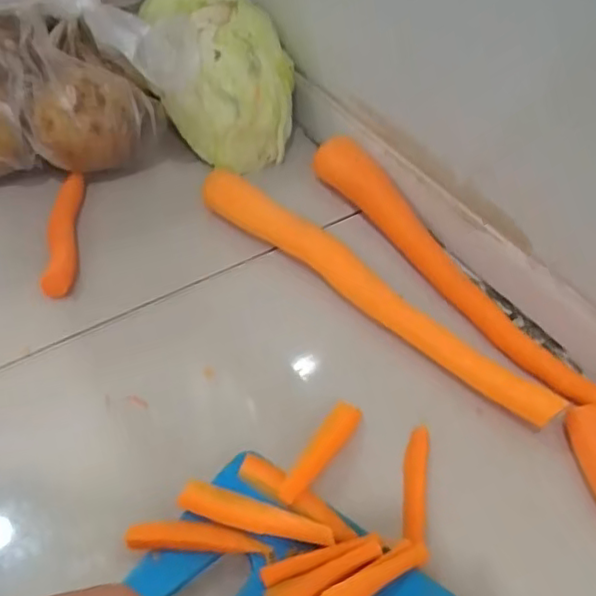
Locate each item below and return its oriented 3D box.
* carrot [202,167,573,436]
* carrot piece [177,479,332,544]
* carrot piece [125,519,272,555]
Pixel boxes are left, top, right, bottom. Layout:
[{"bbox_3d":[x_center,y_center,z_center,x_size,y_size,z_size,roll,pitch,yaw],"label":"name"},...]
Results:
[{"bbox_3d":[0.029,-0.007,0.284,0.192,0.021,0.018,33,59,26],"label":"carrot"},{"bbox_3d":[-0.015,0.072,0.211,0.053,0.004,0.010,14,52,13],"label":"carrot piece"},{"bbox_3d":[-0.033,0.078,0.207,0.045,0.004,0.011,2,50,4],"label":"carrot piece"}]

